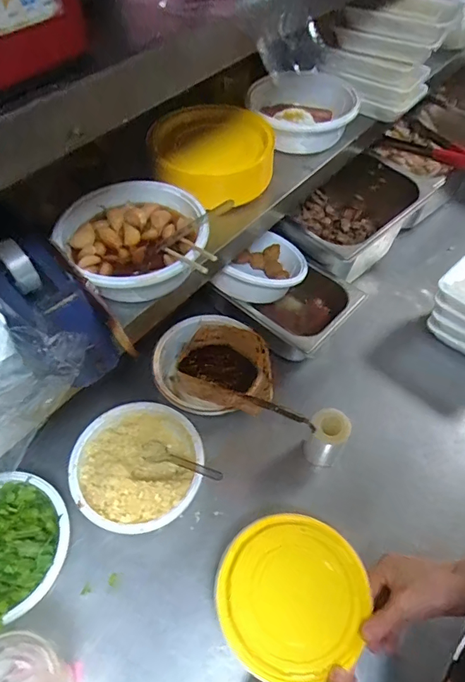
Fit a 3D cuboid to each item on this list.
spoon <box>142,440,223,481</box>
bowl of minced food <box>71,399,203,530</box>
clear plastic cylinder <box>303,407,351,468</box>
[{"bbox_3d":[-0.072,0.160,0.619,0.145,0.019,0.029,7,49,40],"label":"spoon"},{"bbox_3d":[-0.125,0.173,0.622,0.166,0.068,0.162,1,54,-1],"label":"bowl of minced food"},{"bbox_3d":[0.132,0.134,0.647,0.052,0.095,0.058,22,57,14],"label":"clear plastic cylinder"}]

